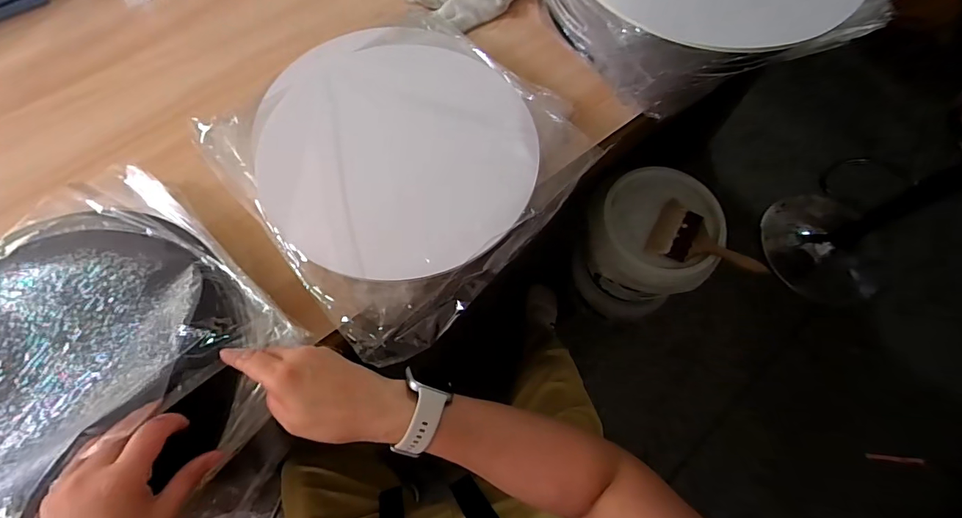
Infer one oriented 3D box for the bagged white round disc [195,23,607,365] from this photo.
[{"bbox_3d":[-0.093,-0.121,0.496,0.359,0.038,0.342,41,73,15],"label":"bagged white round disc"}]

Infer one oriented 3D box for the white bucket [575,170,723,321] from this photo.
[{"bbox_3d":[0.371,-0.015,1.018,0.258,0.337,0.244,0,68,-1],"label":"white bucket"}]

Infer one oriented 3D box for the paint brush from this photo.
[{"bbox_3d":[0.444,-0.025,0.855,0.214,0.039,0.120,28,71,10],"label":"paint brush"}]

